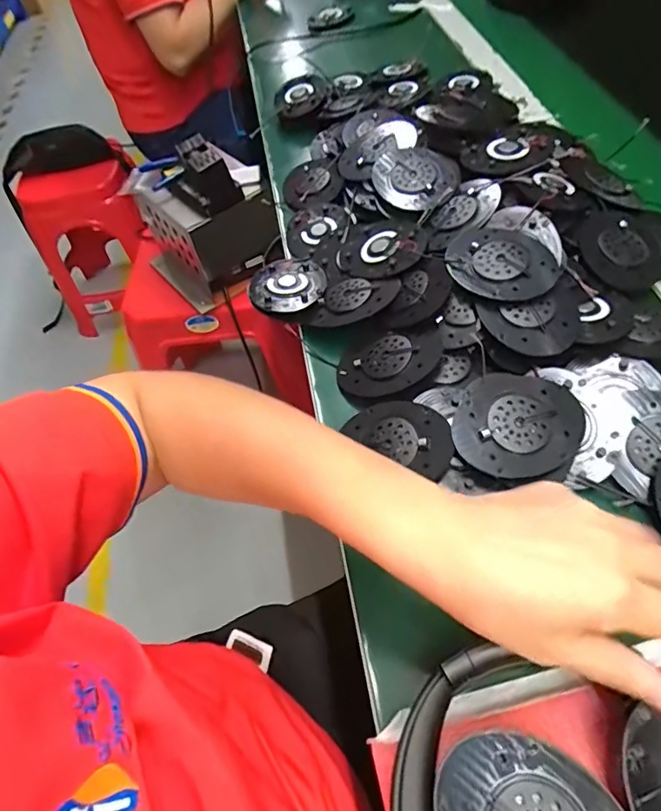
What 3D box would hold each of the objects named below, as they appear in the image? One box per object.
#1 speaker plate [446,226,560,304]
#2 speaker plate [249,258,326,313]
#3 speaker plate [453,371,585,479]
[{"bbox_3d":[0.131,-0.112,0.405,0.075,0.009,0.084,-32,55,-3],"label":"speaker plate"},{"bbox_3d":[-0.039,-0.114,0.475,0.065,0.014,0.074,-3,55,6],"label":"speaker plate"},{"bbox_3d":[0.127,0.011,0.347,0.076,0.011,0.077,-4,55,5],"label":"speaker plate"}]

